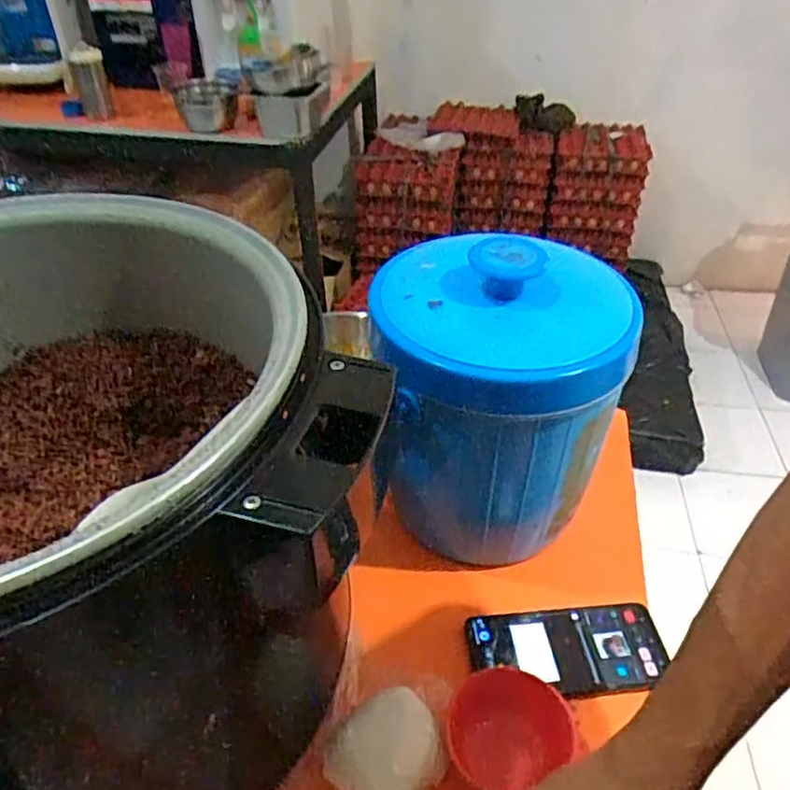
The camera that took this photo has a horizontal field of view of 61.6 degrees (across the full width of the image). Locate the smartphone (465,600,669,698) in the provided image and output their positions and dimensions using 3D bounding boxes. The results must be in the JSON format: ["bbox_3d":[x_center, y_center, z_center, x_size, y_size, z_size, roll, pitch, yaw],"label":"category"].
[{"bbox_3d":[0.145,0.212,0.554,0.159,0.008,0.075,-4,40,-5],"label":"smartphone"}]

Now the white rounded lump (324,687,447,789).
[{"bbox_3d":[-0.008,0.255,0.471,0.078,0.046,0.077,0,40,0],"label":"white rounded lump"}]

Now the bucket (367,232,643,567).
[{"bbox_3d":[0.069,0.008,0.594,0.167,0.259,0.184,-8,40,-9],"label":"bucket"}]

